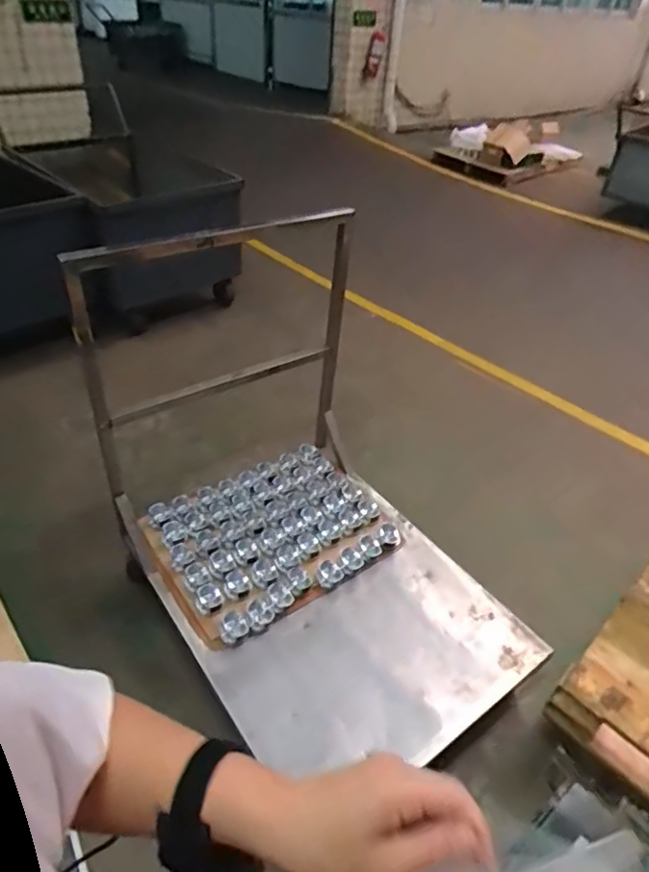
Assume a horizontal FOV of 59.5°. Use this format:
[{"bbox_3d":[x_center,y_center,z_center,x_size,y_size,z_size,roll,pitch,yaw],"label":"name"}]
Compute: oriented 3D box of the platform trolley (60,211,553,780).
[{"bbox_3d":[-0.008,0.061,1.381,0.827,0.865,1.101,-20,45,-27],"label":"platform trolley"}]

